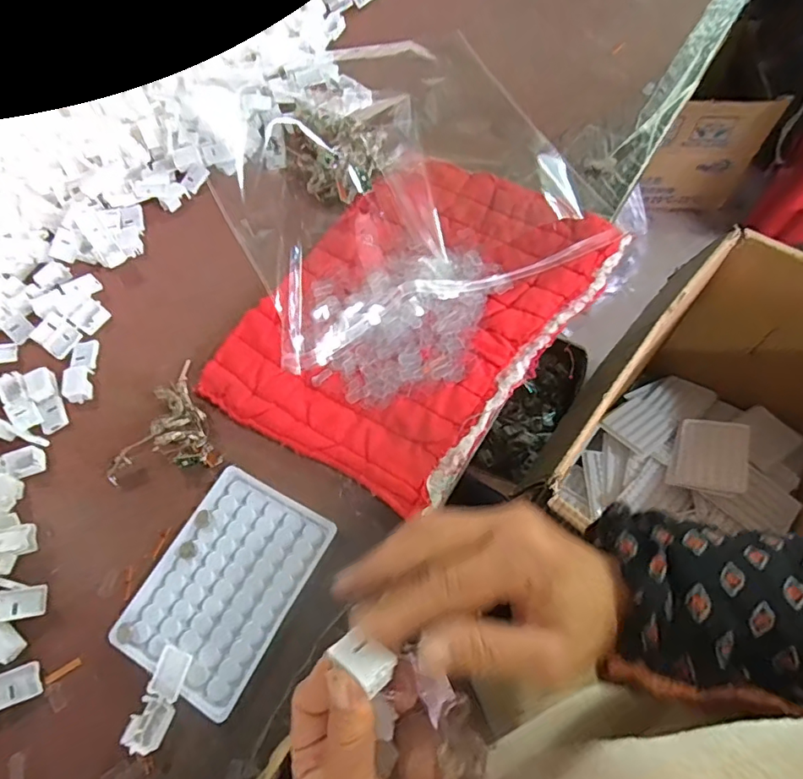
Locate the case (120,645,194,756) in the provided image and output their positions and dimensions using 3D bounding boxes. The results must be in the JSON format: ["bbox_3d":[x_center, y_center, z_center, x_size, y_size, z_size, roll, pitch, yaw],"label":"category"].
[{"bbox_3d":[-0.144,0.185,0.310,0.019,0.010,0.054,16,67,11],"label":"case"}]

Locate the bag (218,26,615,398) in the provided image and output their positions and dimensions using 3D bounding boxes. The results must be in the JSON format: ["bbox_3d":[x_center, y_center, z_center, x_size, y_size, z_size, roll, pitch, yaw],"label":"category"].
[{"bbox_3d":[-0.001,-0.192,0.465,0.294,0.035,0.387,-20,65,-6],"label":"bag"}]

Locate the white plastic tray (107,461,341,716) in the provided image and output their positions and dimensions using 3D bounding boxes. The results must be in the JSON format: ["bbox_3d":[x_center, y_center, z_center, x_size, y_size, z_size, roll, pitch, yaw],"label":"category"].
[{"bbox_3d":[-0.114,0.125,0.340,0.094,0.004,0.129,26,69,15],"label":"white plastic tray"}]

